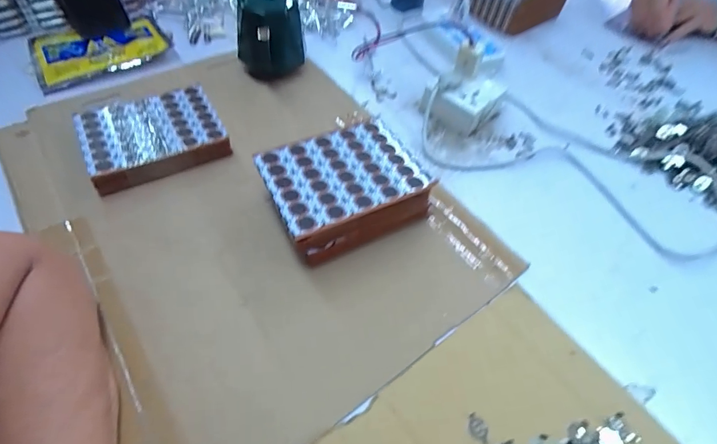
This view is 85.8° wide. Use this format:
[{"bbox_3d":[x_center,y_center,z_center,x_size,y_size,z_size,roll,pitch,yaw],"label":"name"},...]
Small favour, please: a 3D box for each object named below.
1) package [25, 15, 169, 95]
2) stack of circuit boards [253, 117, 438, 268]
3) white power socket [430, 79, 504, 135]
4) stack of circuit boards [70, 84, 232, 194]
[{"bbox_3d":[-0.397,-0.273,0.599,0.190,0.016,0.161,-27,60,-23],"label":"package"},{"bbox_3d":[-0.013,-0.032,0.421,0.156,0.067,0.123,-19,57,-18],"label":"stack of circuit boards"},{"bbox_3d":[0.157,-0.173,0.559,0.069,0.044,0.085,38,59,21],"label":"white power socket"},{"bbox_3d":[-0.248,-0.104,0.471,0.151,0.036,0.117,-23,59,-21],"label":"stack of circuit boards"}]

